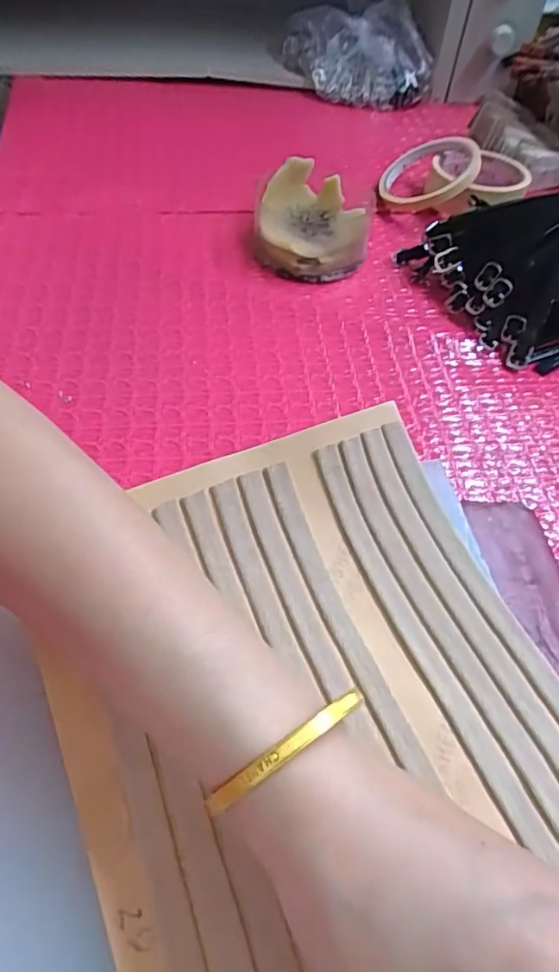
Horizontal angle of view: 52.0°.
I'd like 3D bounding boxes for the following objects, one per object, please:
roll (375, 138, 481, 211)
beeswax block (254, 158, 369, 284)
[{"bbox_3d":[0.137,-0.286,0.517,0.085,0.021,0.077,9,72,37],"label":"roll"},{"bbox_3d":[0.026,-0.213,0.464,0.091,0.049,0.089,6,53,0],"label":"beeswax block"}]

